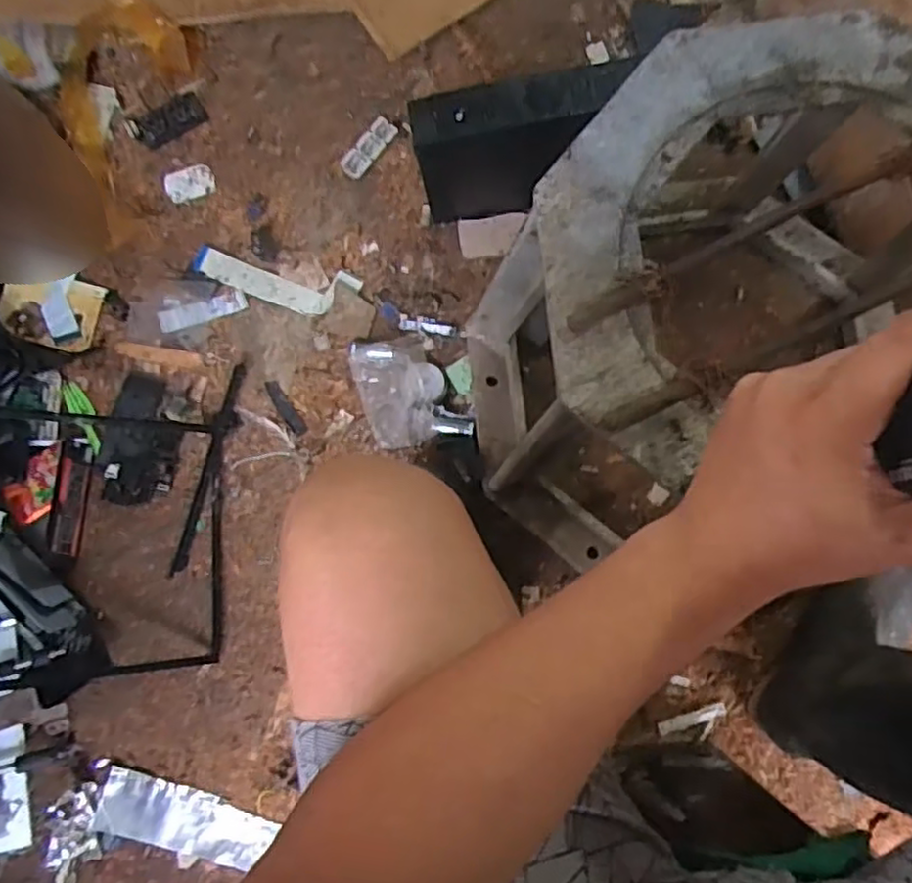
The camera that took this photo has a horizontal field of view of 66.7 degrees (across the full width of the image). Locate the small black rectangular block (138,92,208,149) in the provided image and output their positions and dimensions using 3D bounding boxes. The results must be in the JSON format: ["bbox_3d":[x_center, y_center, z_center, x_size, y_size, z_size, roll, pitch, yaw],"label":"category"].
[{"bbox_3d":[-0.374,-0.421,0.912,0.088,0.006,0.046,-32,83,-6],"label":"small black rectangular block"}]

